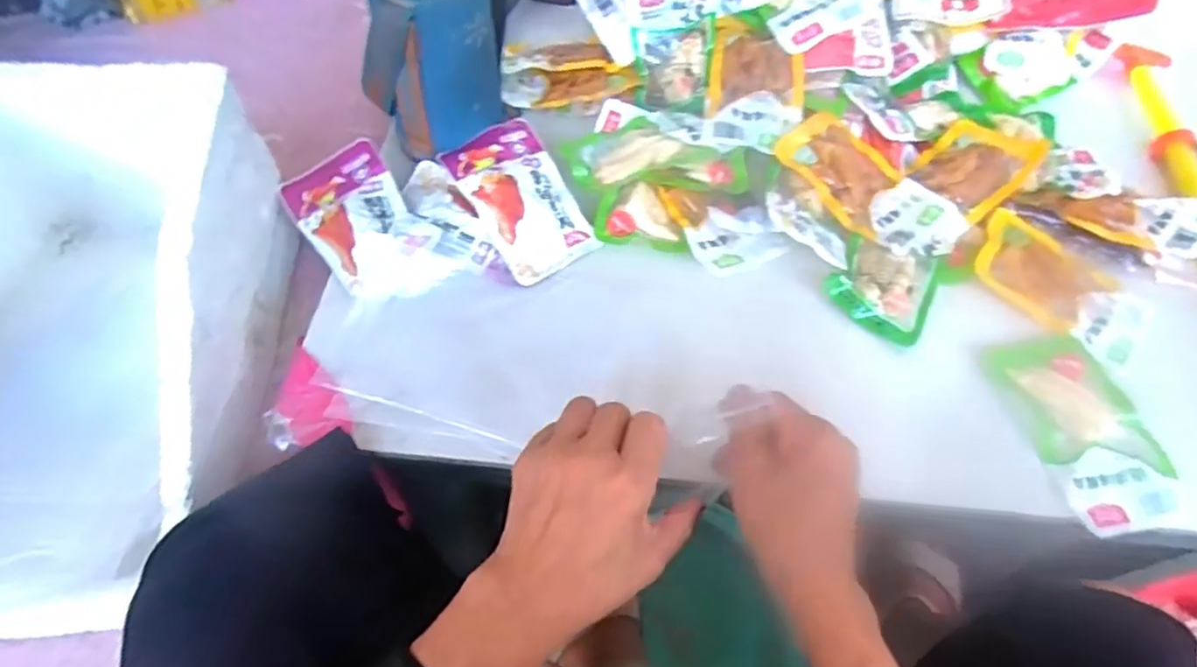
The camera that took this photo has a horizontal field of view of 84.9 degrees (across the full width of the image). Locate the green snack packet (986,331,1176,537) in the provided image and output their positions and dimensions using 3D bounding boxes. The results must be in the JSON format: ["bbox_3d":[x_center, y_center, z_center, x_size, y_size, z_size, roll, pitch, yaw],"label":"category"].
[{"bbox_3d":[0.333,0.062,0.447,0.084,0.006,0.135,-4,57,-7],"label":"green snack packet"}]

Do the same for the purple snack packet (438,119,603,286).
[{"bbox_3d":[-0.063,-0.112,0.523,0.077,0.024,0.140,-26,62,-20],"label":"purple snack packet"}]

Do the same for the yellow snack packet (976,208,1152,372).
[{"bbox_3d":[0.356,-0.037,0.510,0.131,0.022,0.082,39,62,20],"label":"yellow snack packet"}]

